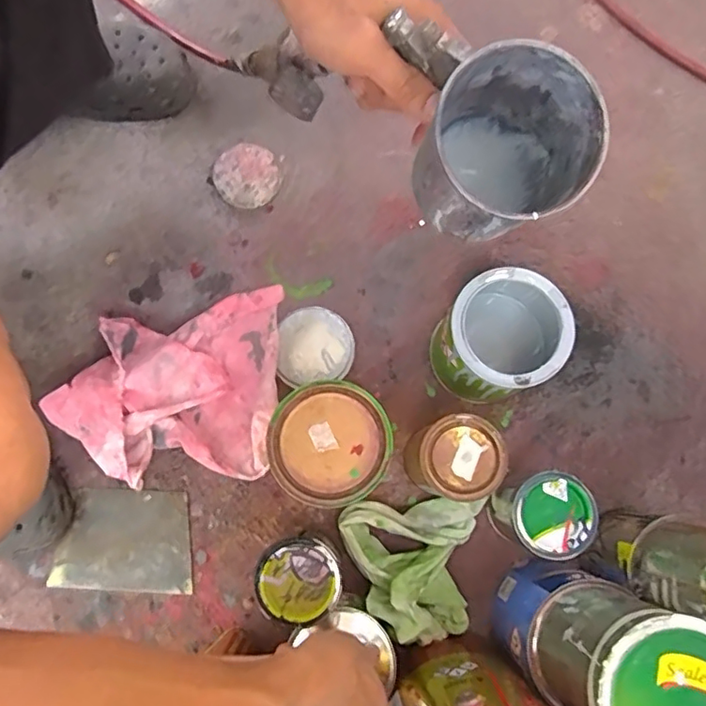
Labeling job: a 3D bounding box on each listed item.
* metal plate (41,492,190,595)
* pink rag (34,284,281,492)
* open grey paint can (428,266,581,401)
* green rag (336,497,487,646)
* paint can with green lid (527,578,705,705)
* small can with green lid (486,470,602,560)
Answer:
[{"bbox_3d":[-0.232,0.193,0.589,0.132,0.010,0.098,6,72,-3],"label":"metal plate"},{"bbox_3d":[-0.189,0.032,0.591,0.226,0.047,0.201,-4,79,-2],"label":"pink rag"},{"bbox_3d":[0.143,-0.012,0.567,0.114,0.134,0.104,0,78,-1],"label":"open grey paint can"},{"bbox_3d":[0.057,0.214,0.560,0.125,0.057,0.132,-3,79,-2],"label":"green rag"},{"bbox_3d":[0.196,0.224,0.402,0.096,0.121,0.095,0,78,-1],"label":"paint can with green lid"},{"bbox_3d":[0.179,0.152,0.551,0.073,0.103,0.070,0,78,-1],"label":"small can with green lid"}]

